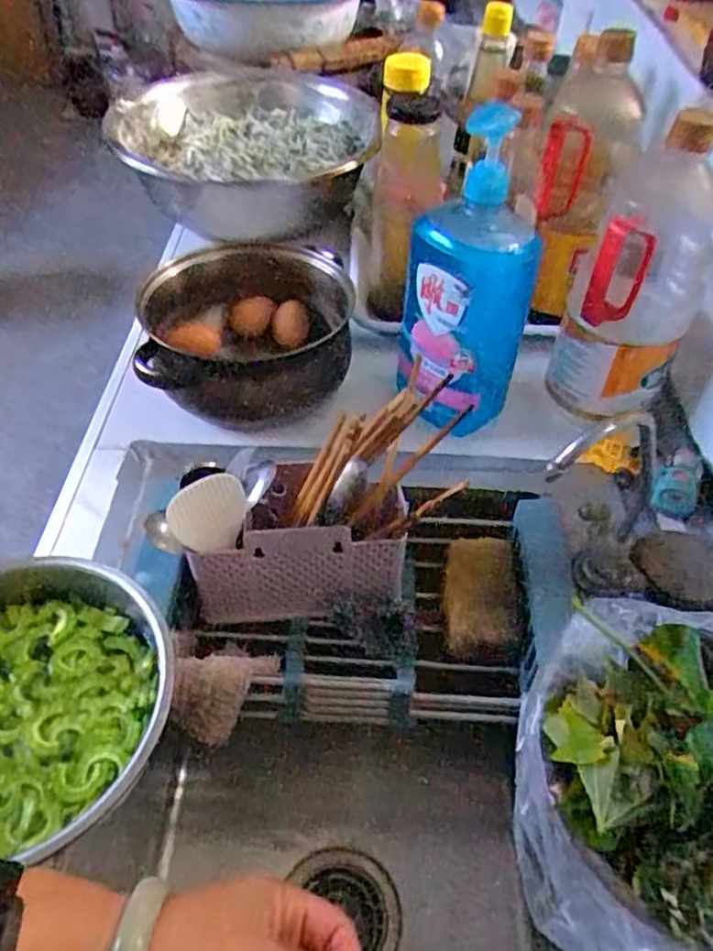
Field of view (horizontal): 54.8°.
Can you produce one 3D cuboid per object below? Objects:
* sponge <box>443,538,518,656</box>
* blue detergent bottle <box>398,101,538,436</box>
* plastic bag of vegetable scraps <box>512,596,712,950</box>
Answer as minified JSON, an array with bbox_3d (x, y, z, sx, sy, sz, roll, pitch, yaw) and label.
[{"bbox_3d":[0.113,0.109,0.637,0.061,0.043,0.100,4,48,1],"label":"sponge"},{"bbox_3d":[0.099,-0.179,0.620,0.104,0.271,0.103,4,48,2],"label":"blue detergent bottle"},{"bbox_3d":[0.216,0.204,0.459,0.208,0.129,0.195,9,48,6],"label":"plastic bag of vegetable scraps"}]

